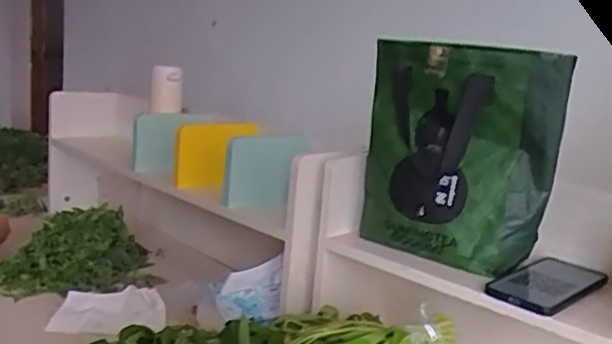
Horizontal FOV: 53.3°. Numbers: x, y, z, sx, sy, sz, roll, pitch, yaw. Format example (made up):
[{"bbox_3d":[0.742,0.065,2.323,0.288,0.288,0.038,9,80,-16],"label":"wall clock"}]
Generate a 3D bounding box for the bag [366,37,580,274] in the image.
[{"bbox_3d":[0.181,-0.019,0.767,0.246,0.267,0.058,12,12,30],"label":"bag"}]

